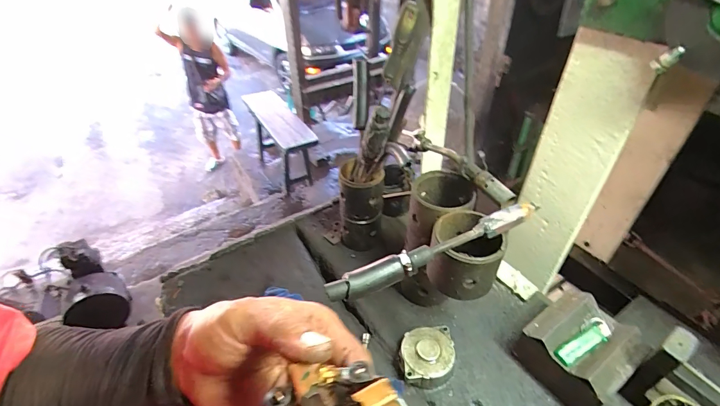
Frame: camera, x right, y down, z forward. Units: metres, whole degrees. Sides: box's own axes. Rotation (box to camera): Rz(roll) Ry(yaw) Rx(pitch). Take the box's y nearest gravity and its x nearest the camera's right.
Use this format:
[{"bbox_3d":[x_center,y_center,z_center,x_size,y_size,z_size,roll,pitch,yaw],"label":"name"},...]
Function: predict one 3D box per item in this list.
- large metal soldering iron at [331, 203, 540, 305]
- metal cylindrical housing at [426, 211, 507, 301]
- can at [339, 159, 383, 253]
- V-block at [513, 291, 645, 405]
[{"bbox_3d":[0.090,0.054,0.427,0.269,0.033,0.028,-16,43,-17],"label":"large metal soldering iron"},{"bbox_3d":[0.129,0.062,0.472,0.088,0.085,0.083,-1,41,1],"label":"metal cylindrical housing"},{"bbox_3d":[0.001,0.011,0.710,0.080,0.177,0.065,0,41,1],"label":"can"},{"bbox_3d":[0.306,0.208,0.524,0.122,0.096,0.122,-27,47,-27],"label":"V-block"}]

